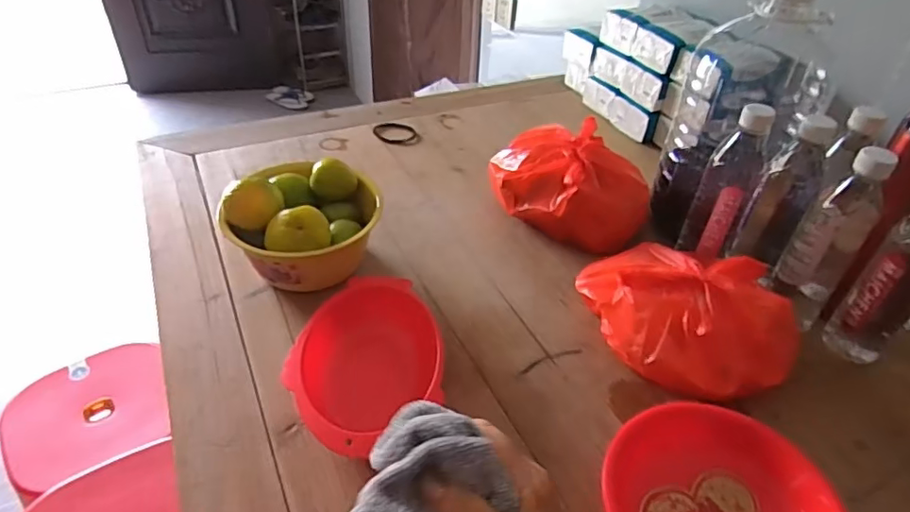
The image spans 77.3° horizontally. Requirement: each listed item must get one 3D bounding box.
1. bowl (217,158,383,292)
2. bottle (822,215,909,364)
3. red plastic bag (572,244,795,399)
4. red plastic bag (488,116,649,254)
[{"bbox_3d":[-0.175,-0.036,0.682,0.153,0.109,0.148,1,39,-1],"label":"bowl"},{"bbox_3d":[0.450,0.020,0.574,0.057,0.227,0.059,-29,49,-32],"label":"bottle"},{"bbox_3d":[0.256,0.056,0.620,0.175,0.089,0.209,-15,43,-21],"label":"red plastic bag"},{"bbox_3d":[0.155,-0.095,0.772,0.156,0.109,0.204,-21,45,-26],"label":"red plastic bag"}]

